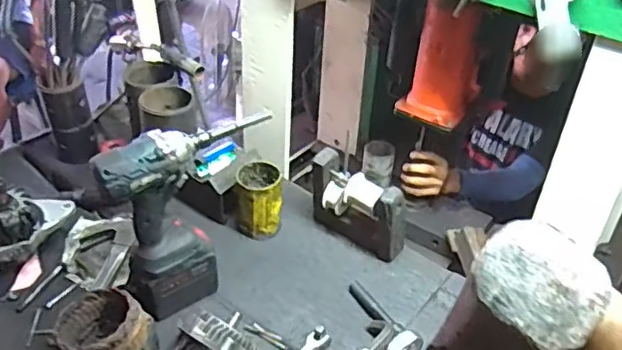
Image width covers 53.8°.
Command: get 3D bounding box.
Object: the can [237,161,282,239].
[{"bbox_3d":[-0.088,0.046,1.051,0.076,0.112,0.083,-1,38,-6],"label":"can"}]

